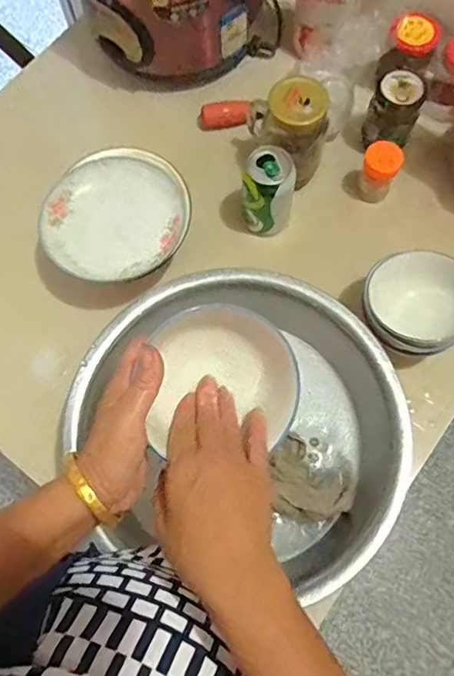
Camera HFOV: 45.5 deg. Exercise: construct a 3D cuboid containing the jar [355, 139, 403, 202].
[{"bbox_3d":[0.199,-0.216,0.711,0.046,0.073,0.048,0,72,1],"label":"jar"}]

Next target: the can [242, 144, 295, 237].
[{"bbox_3d":[0.053,-0.185,0.689,0.062,0.111,0.065,0,72,1],"label":"can"}]

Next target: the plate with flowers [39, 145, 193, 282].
[{"bbox_3d":[-0.134,-0.155,0.664,0.173,0.023,0.171,0,72,1],"label":"plate with flowers"}]

